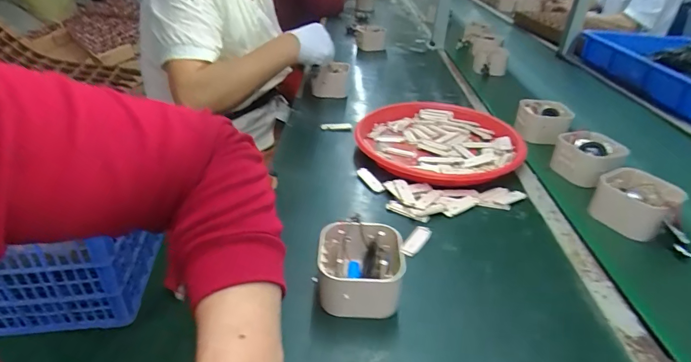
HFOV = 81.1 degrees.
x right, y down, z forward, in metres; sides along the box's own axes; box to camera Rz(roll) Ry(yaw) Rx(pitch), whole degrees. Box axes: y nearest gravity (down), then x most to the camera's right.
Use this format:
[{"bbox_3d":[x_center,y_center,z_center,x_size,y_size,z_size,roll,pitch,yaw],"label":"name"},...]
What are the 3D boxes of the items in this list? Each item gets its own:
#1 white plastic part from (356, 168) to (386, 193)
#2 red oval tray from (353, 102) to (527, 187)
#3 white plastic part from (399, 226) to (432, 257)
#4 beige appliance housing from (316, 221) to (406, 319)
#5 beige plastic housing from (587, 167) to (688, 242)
[{"bbox_3d":[0.040,-0.003,0.649,0.017,0.009,0.066,-16,37,-26],"label":"white plastic part"},{"bbox_3d":[0.170,-0.073,0.745,0.287,0.033,0.291,-7,34,-15],"label":"red oval tray"},{"bbox_3d":[0.093,0.077,0.530,0.022,0.006,0.065,23,38,28],"label":"white plastic part"},{"bbox_3d":[0.016,0.097,0.447,0.093,0.061,0.095,4,33,1],"label":"beige appliance housing"},{"bbox_3d":[0.411,0.029,0.577,0.068,0.065,0.093,-26,43,-37],"label":"beige plastic housing"}]

